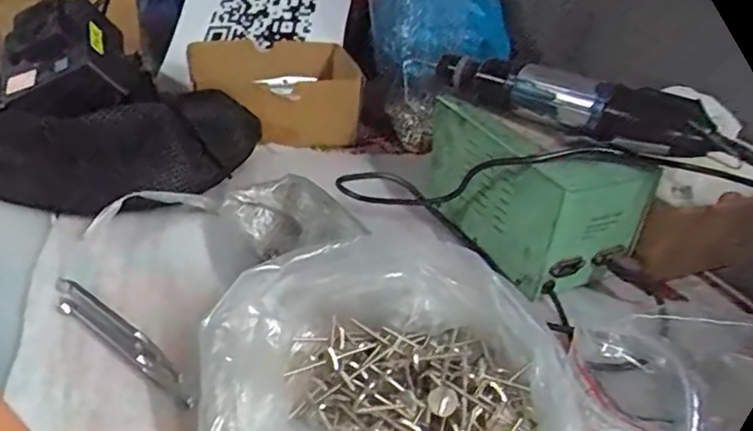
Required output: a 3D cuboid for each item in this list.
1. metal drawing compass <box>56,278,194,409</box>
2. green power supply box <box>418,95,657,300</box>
[{"bbox_3d":[-0.153,0.071,0.372,0.139,0.005,0.018,25,36,28],"label":"metal drawing compass"},{"bbox_3d":[0.113,-0.027,0.482,0.093,0.084,0.163,-13,36,-28],"label":"green power supply box"}]

